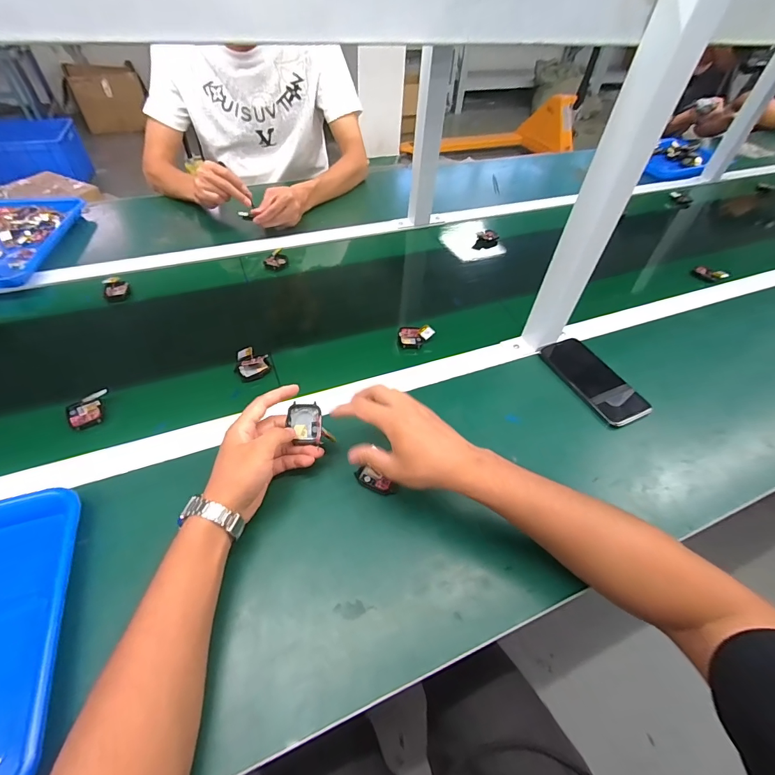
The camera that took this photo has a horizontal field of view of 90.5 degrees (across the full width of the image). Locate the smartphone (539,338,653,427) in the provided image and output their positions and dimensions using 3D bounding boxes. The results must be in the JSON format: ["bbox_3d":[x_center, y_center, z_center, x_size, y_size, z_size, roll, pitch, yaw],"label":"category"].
[{"bbox_3d":[0.304,-0.012,0.569,0.075,0.013,0.158,-19,56,-14],"label":"smartphone"}]

